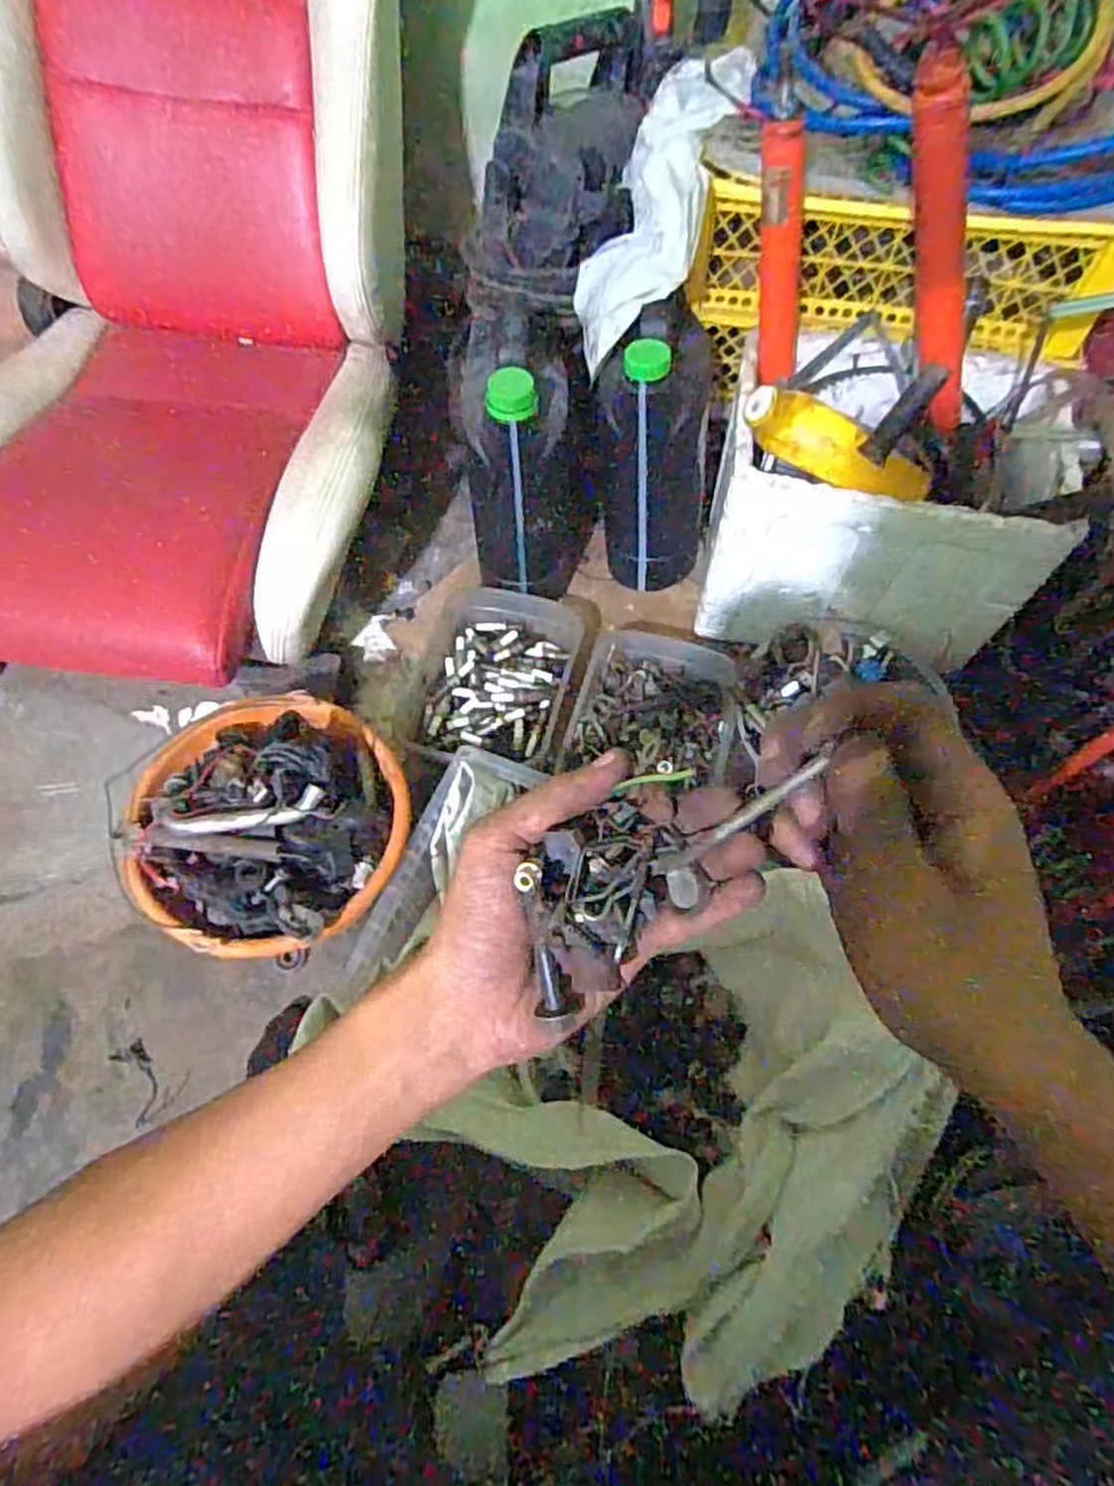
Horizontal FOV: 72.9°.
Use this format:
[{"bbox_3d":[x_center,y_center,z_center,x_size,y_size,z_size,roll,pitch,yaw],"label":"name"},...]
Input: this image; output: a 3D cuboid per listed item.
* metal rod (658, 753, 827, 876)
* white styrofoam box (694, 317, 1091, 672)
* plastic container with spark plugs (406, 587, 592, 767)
[{"bbox_3d":[0.059,0.026,0.251,0.068,0.006,0.007,-40,63,26],"label":"metal rod"},{"bbox_3d":[0.351,-0.265,0.867,0.330,0.239,0.279,9,63,4],"label":"white styrofoam box"},{"bbox_3d":[-0.067,-0.094,0.904,0.178,0.048,0.244,10,63,5],"label":"plastic container with spark plugs"}]

